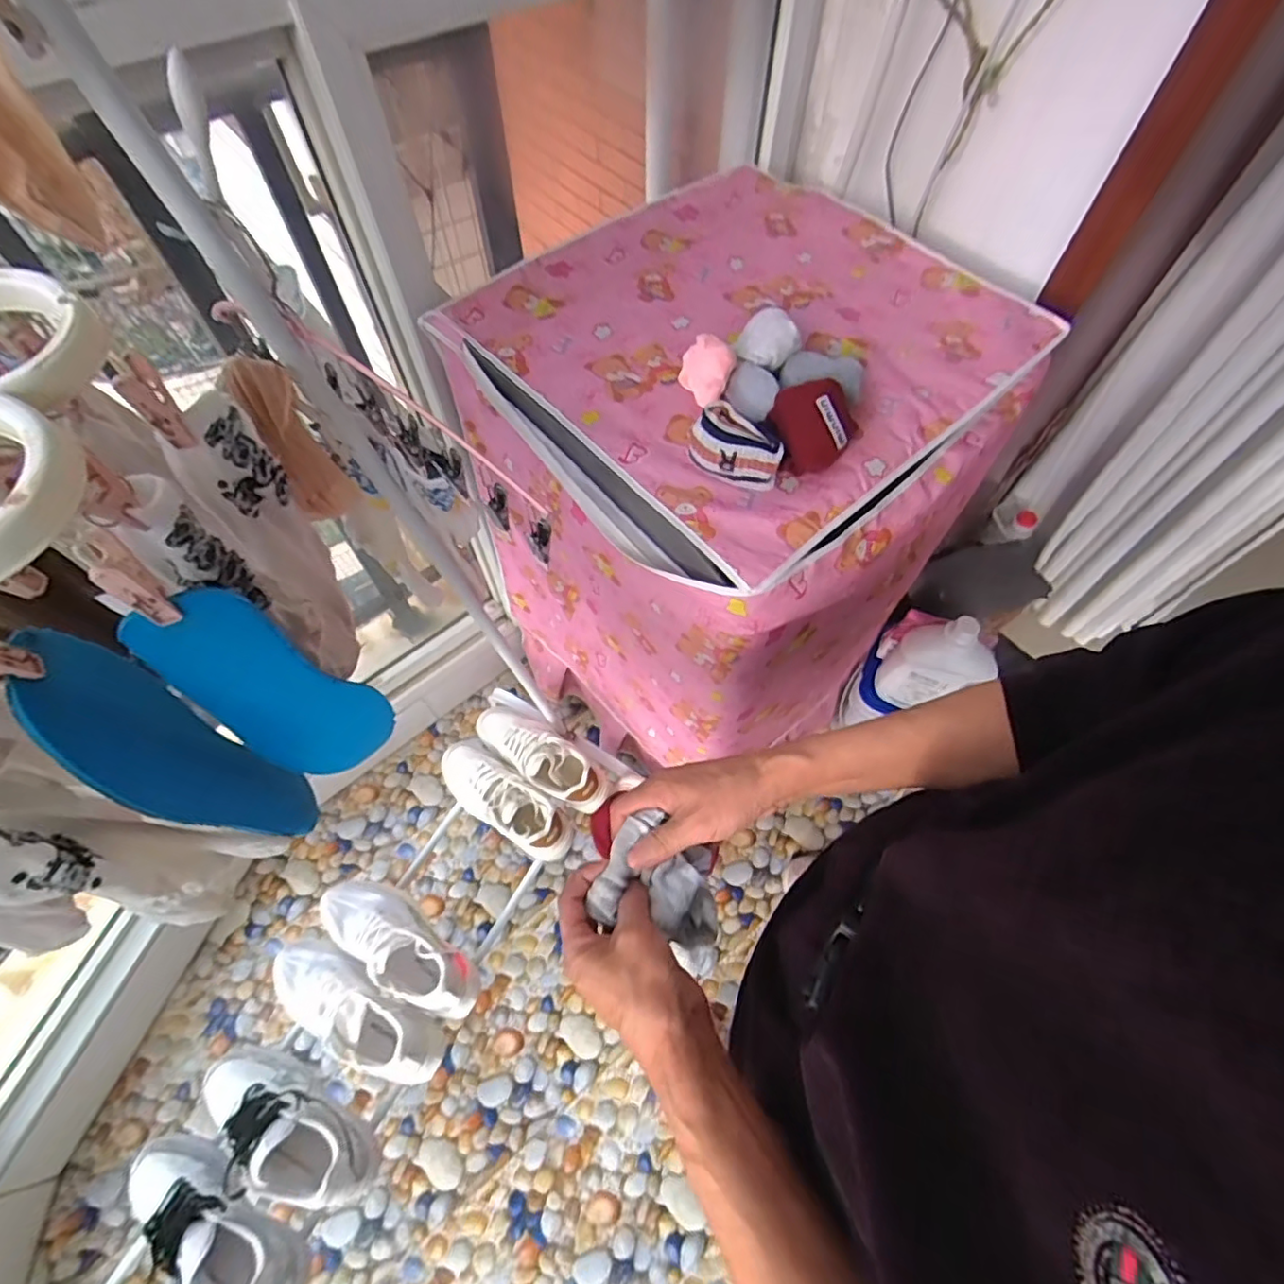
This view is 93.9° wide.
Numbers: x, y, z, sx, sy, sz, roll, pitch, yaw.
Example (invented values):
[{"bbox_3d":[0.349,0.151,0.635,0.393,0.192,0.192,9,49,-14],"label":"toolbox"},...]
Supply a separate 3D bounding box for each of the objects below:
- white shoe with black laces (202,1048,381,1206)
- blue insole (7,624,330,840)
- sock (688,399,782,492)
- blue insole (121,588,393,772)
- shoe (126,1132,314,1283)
[{"bbox_3d":[-0.513,0.693,0.848,0.293,0.103,0.122,23,63,13],"label":"white shoe with black laces"},{"bbox_3d":[-0.292,0.083,0.397,0.017,0.254,0.079,-13,57,-6],"label":"blue insole"},{"bbox_3d":[0.093,-0.186,0.581,0.089,0.047,0.058,34,66,18],"label":"sock"},{"bbox_3d":[-0.253,0.042,0.427,0.085,0.251,0.015,-37,67,-19],"label":"blue insole"},{"bbox_3d":[-0.574,0.773,0.800,0.290,0.089,0.114,30,65,16],"label":"shoe"}]

